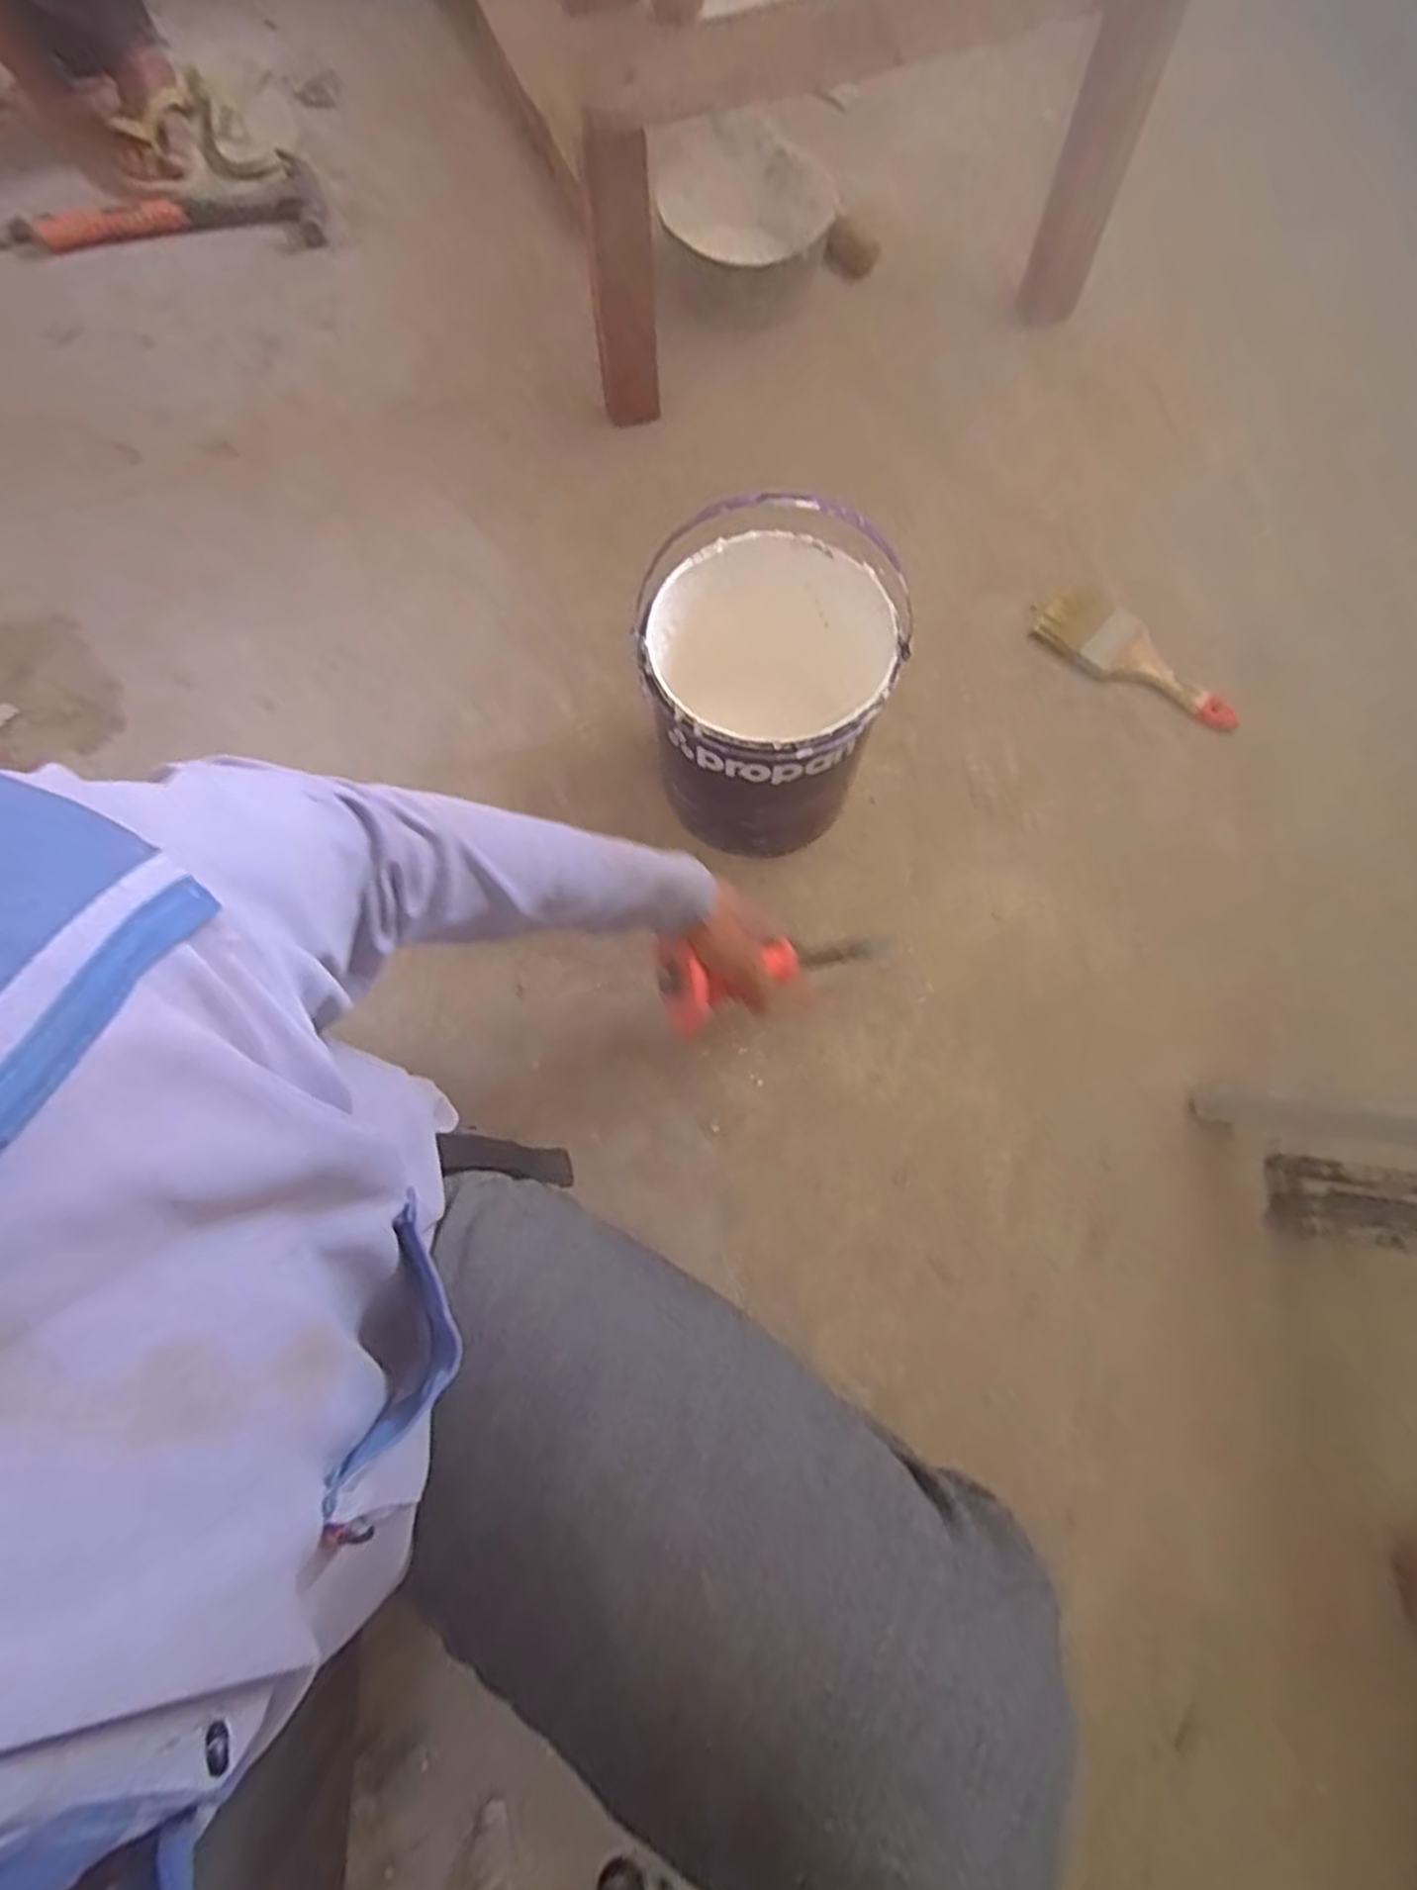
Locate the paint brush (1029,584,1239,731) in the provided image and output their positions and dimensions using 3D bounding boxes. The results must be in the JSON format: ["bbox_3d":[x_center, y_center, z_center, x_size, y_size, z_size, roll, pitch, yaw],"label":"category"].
[{"bbox_3d":[0.416,-0.275,0.764,0.205,0.012,0.078,39,78,10],"label":"paint brush"}]

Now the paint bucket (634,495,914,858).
[{"bbox_3d":[0.046,-0.199,0.649,0.181,0.185,0.204,26,76,6],"label":"paint bucket"}]

